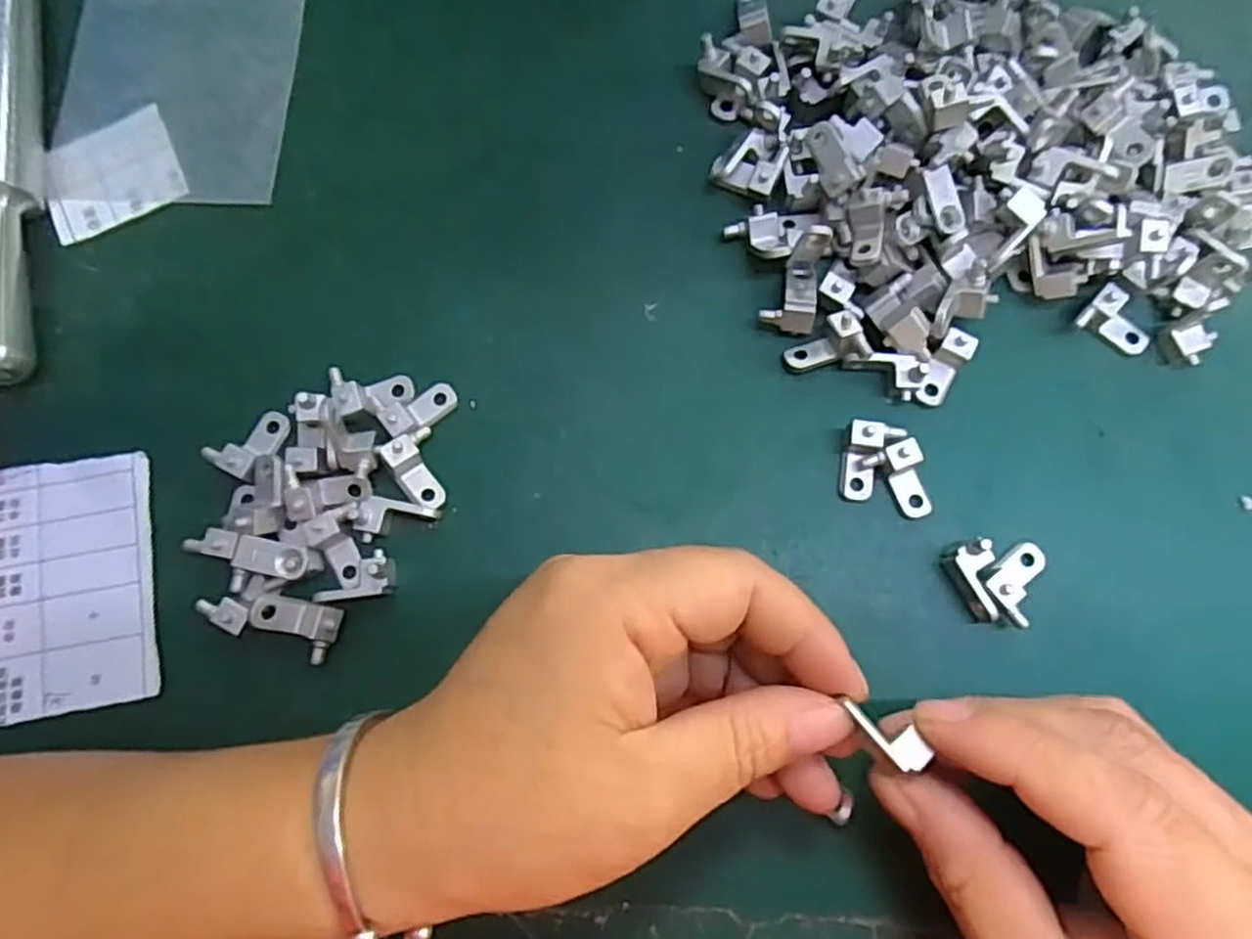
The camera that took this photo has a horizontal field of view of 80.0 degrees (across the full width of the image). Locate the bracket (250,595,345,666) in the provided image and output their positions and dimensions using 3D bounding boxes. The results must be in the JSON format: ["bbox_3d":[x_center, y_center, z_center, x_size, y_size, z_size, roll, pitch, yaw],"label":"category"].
[{"bbox_3d":[-0.098,0.047,0.222,0.023,0.015,0.017,13,80,3],"label":"bracket"}]

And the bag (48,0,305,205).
[{"bbox_3d":[-0.155,-0.152,0.264,0.076,0.005,0.122,3,79,2],"label":"bag"}]

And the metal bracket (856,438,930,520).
[{"bbox_3d":[0.084,0.004,0.227,0.016,0.010,0.023,-20,79,-3],"label":"metal bracket"}]

